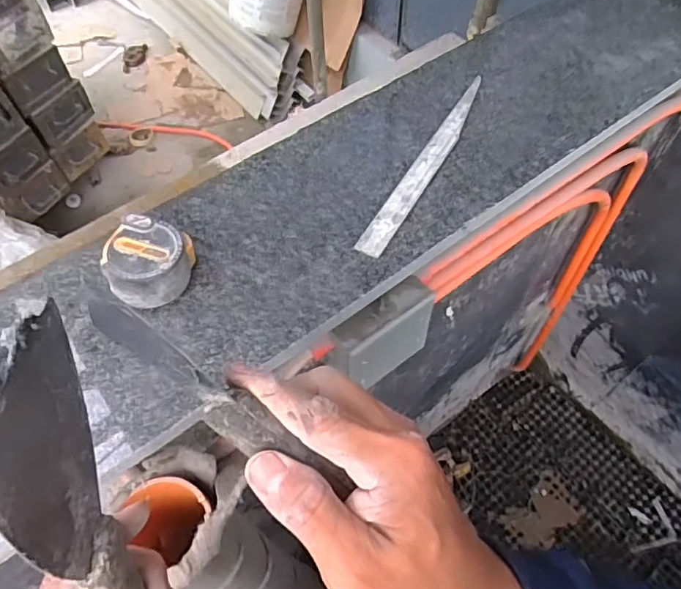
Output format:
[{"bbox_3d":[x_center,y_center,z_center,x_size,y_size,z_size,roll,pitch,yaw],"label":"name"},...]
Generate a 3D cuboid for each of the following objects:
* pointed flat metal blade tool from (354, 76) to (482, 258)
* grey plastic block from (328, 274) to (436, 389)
[{"bbox_3d":[0.091,-0.139,0.556,0.029,0.005,0.270,23,60,20],"label":"pointed flat metal blade tool"},{"bbox_3d":[0.047,0.047,0.606,0.126,0.117,0.047,-35,64,-20],"label":"grey plastic block"}]

